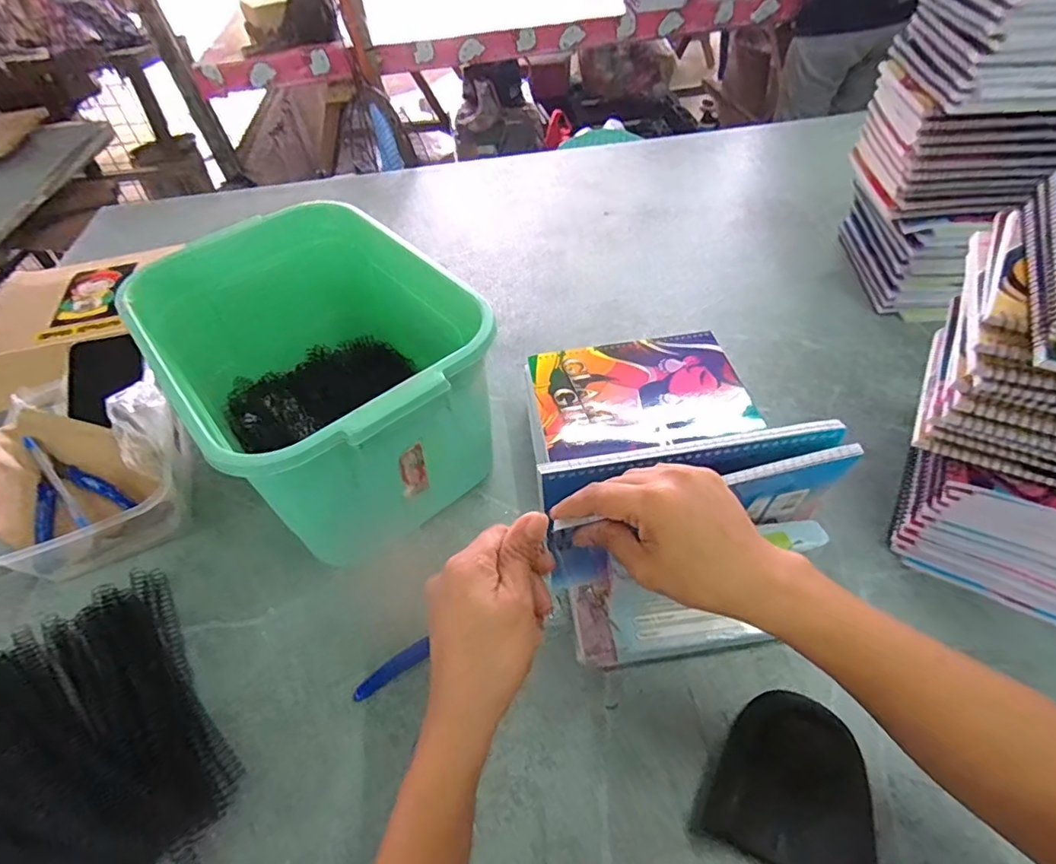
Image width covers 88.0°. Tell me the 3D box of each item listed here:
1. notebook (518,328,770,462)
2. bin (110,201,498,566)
[{"bbox_3d":[0.101,-0.041,0.520,0.197,0.010,0.140,-8,48,-1],"label":"notebook"},{"bbox_3d":[-0.190,-0.049,0.534,0.228,0.192,0.329,-35,54,-23],"label":"bin"}]

